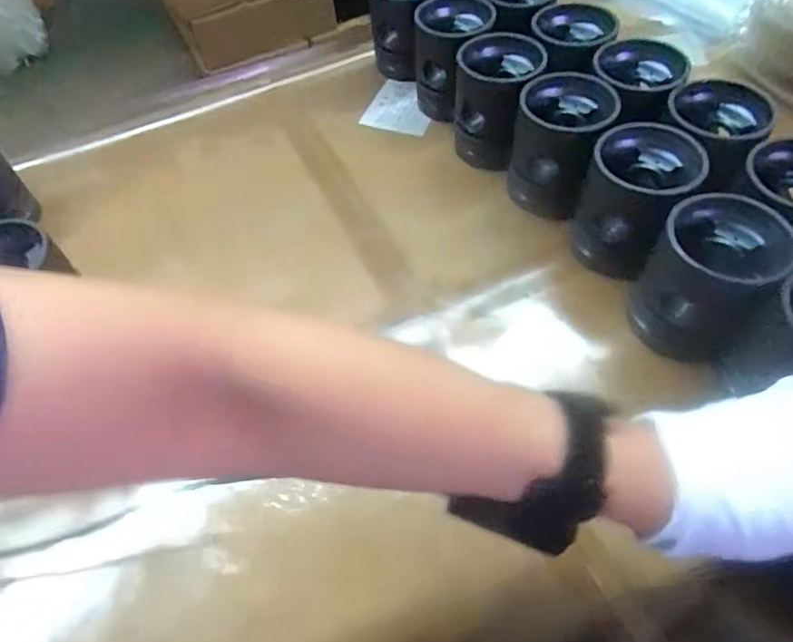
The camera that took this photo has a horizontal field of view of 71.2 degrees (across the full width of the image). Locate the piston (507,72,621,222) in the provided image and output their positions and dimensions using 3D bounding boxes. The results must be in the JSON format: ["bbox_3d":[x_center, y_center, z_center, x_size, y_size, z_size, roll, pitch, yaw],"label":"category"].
[{"bbox_3d":[0.161,-0.171,0.560,0.089,0.110,0.099,18,58,18],"label":"piston"}]

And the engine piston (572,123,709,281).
[{"bbox_3d":[0.218,-0.110,0.512,0.090,0.098,0.100,22,59,20],"label":"engine piston"}]

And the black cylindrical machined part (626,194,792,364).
[{"bbox_3d":[0.254,-0.032,0.458,0.085,0.112,0.091,-3,54,4],"label":"black cylindrical machined part"}]

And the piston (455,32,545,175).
[{"bbox_3d":[0.110,-0.238,0.615,0.090,0.110,0.095,13,57,15],"label":"piston"}]

